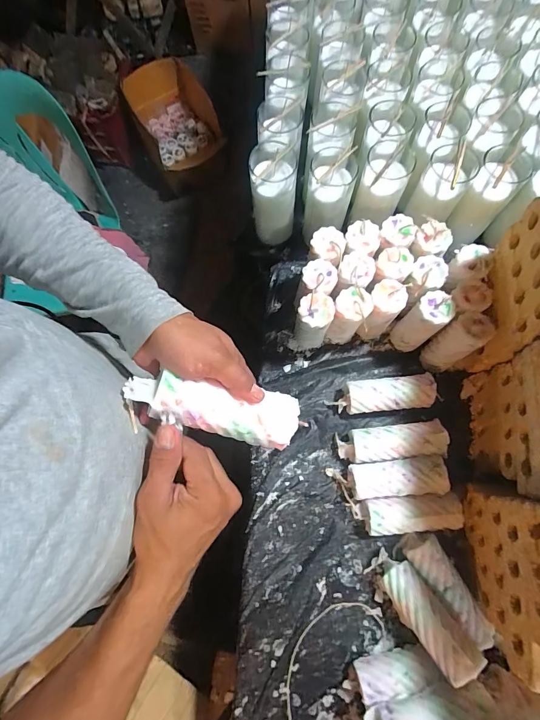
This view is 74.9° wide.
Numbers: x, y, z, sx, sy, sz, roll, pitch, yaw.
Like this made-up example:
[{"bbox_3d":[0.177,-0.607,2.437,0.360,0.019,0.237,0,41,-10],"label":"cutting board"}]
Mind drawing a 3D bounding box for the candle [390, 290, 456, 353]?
[{"bbox_3d":[0.240,-0.058,0.563,0.050,0.129,0.053,0,76,1],"label":"candle"}]

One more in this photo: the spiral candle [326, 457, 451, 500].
[{"bbox_3d":[0.184,0.185,0.551,0.171,0.045,0.054,-3,76,0],"label":"spiral candle"}]

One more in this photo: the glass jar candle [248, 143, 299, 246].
[{"bbox_3d":[0.006,-0.275,0.599,0.072,0.150,0.078,1,76,1],"label":"glass jar candle"}]

